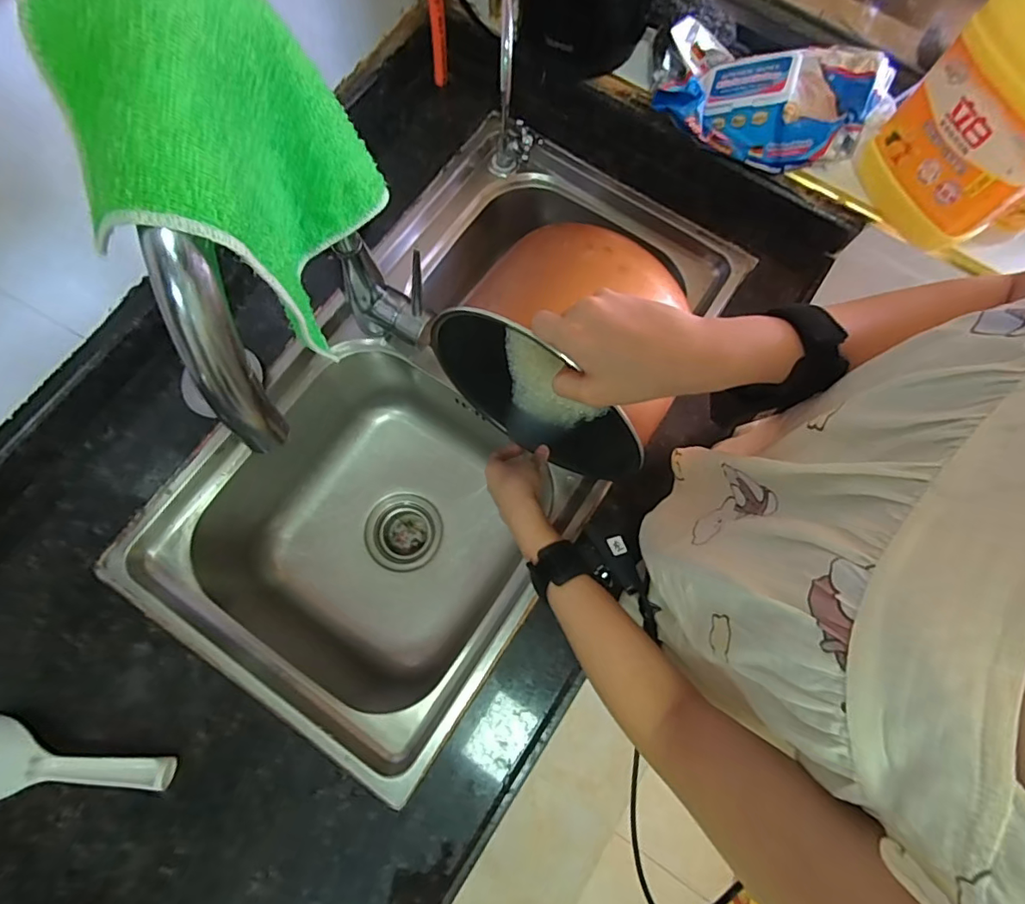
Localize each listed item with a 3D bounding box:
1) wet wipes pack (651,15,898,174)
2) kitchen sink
[{"bbox_3d":[0.289,-0.401,0.570,0.237,0.064,0.121,19,76,3],"label":"wet wipes pack"},{"bbox_3d":[-0.070,-0.039,0.663,0.391,0.209,0.711,34,77,7],"label":"kitchen sink"}]

